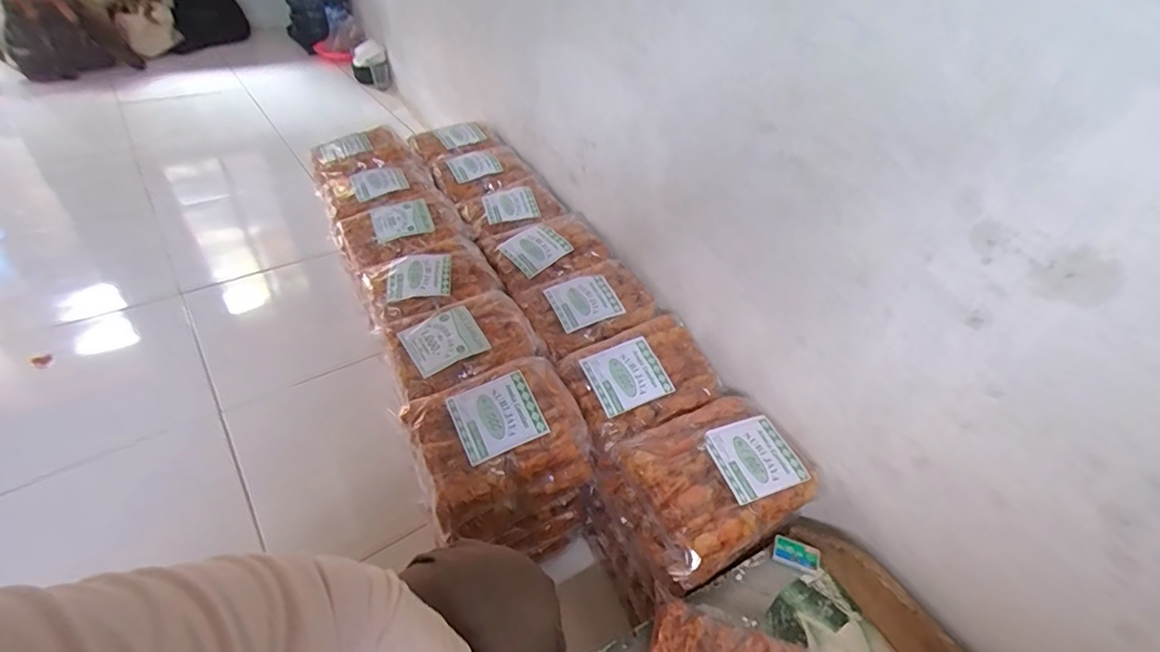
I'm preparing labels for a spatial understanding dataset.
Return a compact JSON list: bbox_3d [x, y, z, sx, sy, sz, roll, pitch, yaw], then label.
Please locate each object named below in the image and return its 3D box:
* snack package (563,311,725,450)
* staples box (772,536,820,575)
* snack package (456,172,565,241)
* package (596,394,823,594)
[{"bbox_3d":[0.084,0.069,0.738,0.197,0.050,0.152,-17,47,-25],"label":"snack package"},{"bbox_3d":[0.258,0.273,0.640,0.051,0.008,0.034,20,43,14],"label":"staples box"},{"bbox_3d":[-0.136,-0.234,1.056,0.191,0.047,0.152,-17,47,-24],"label":"snack package"},{"bbox_3d":[0.162,0.193,0.666,0.214,0.112,0.171,-15,46,-23],"label":"package"}]

